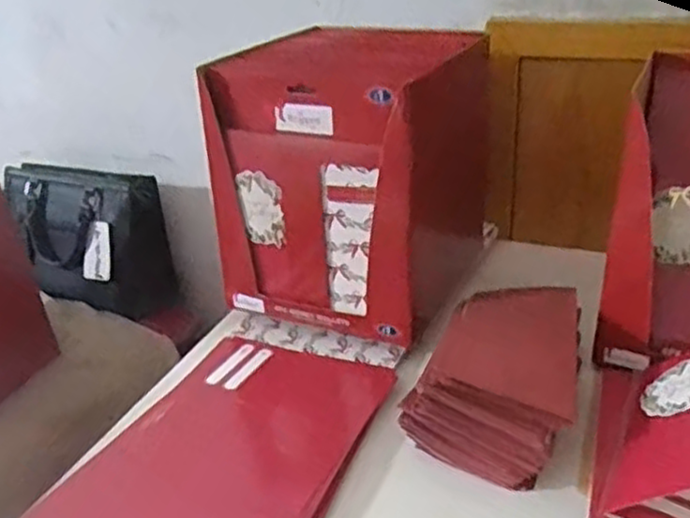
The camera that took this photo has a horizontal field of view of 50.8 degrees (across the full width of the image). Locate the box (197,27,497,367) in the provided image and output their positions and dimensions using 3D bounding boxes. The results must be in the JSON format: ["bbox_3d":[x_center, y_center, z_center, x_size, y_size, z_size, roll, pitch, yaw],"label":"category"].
[{"bbox_3d":[0.018,-0.079,0.731,0.203,0.260,0.236,10,28,26],"label":"box"}]

